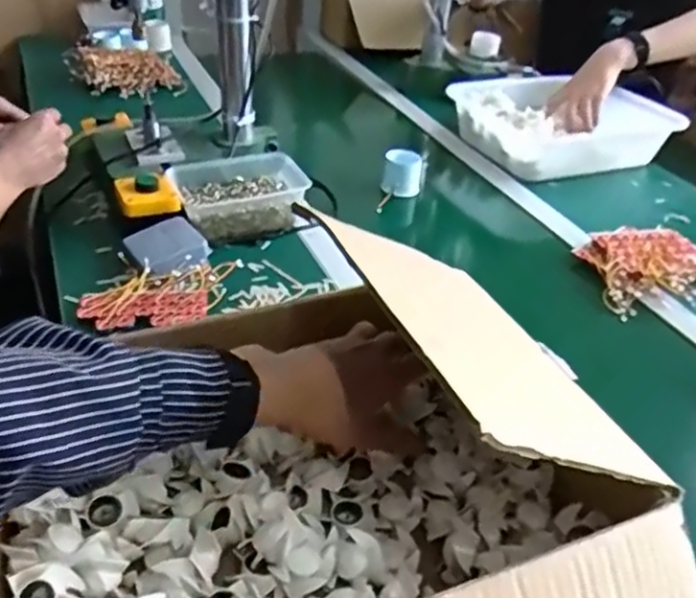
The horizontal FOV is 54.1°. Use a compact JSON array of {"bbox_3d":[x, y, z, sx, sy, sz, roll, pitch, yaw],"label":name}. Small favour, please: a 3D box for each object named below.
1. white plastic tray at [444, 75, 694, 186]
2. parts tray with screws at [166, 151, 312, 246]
[{"bbox_3d":[0.379,-0.328,1.239,0.359,0.067,0.298,-9,37,-19],"label":"white plastic tray"},{"bbox_3d":[-0.139,-0.135,0.901,0.167,0.062,0.121,-12,38,-22],"label":"parts tray with screws"}]

